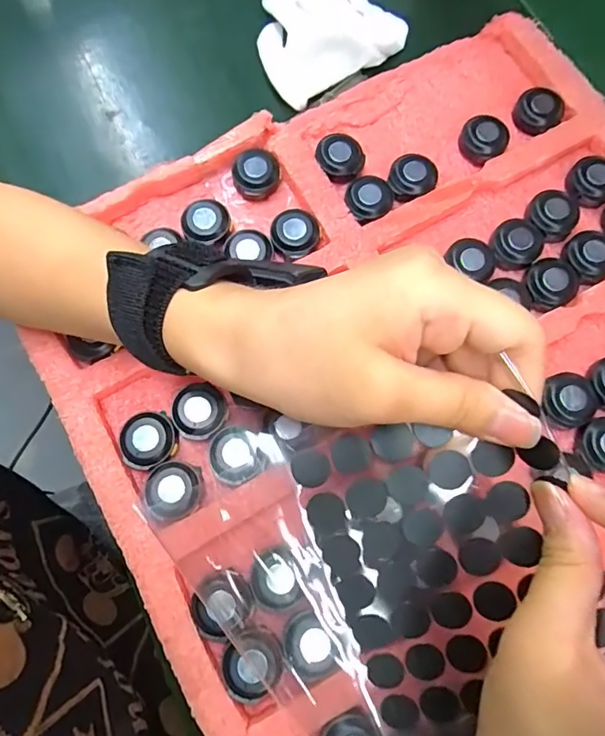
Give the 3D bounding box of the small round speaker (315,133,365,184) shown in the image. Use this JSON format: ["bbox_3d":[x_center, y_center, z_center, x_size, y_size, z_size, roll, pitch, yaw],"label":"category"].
[{"bbox_3d":[0.023,-0.129,0.309,0.029,0.013,0.030,0,76,2],"label":"small round speaker"}]

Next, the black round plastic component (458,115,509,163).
[{"bbox_3d":[0.114,-0.144,0.313,0.029,0.010,0.028,0,76,2],"label":"black round plastic component"}]

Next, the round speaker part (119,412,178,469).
[{"bbox_3d":[-0.081,0.039,0.265,0.028,0.013,0.028,0,76,2],"label":"round speaker part"}]

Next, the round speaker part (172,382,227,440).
[{"bbox_3d":[-0.056,0.024,0.266,0.028,0.008,0.028,0,76,2],"label":"round speaker part"}]

